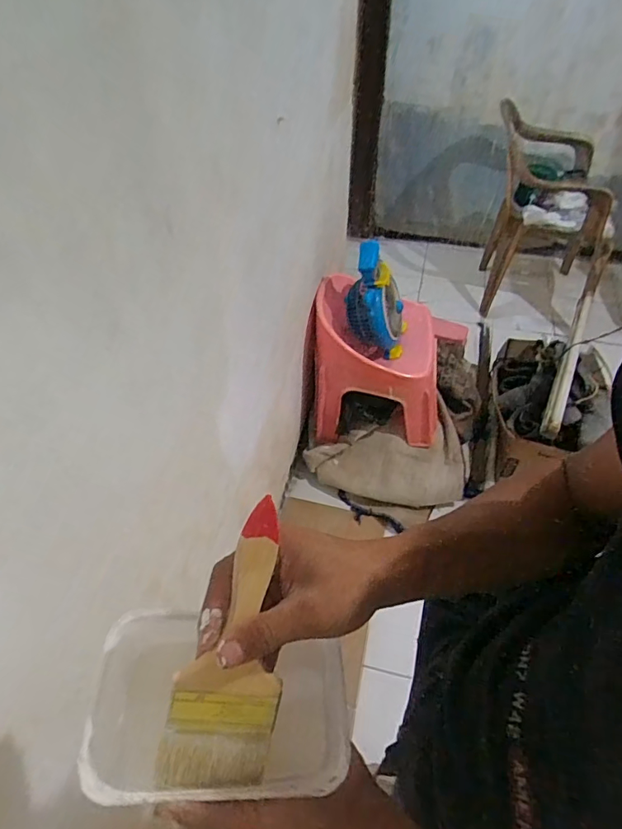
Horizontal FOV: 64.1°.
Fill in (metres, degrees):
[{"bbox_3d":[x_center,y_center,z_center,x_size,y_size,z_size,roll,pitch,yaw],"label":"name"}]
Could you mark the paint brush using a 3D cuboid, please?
[{"bbox_3d":[-0.047,0.143,0.299,0.065,0.181,0.012,10,4,-10],"label":"paint brush"}]

